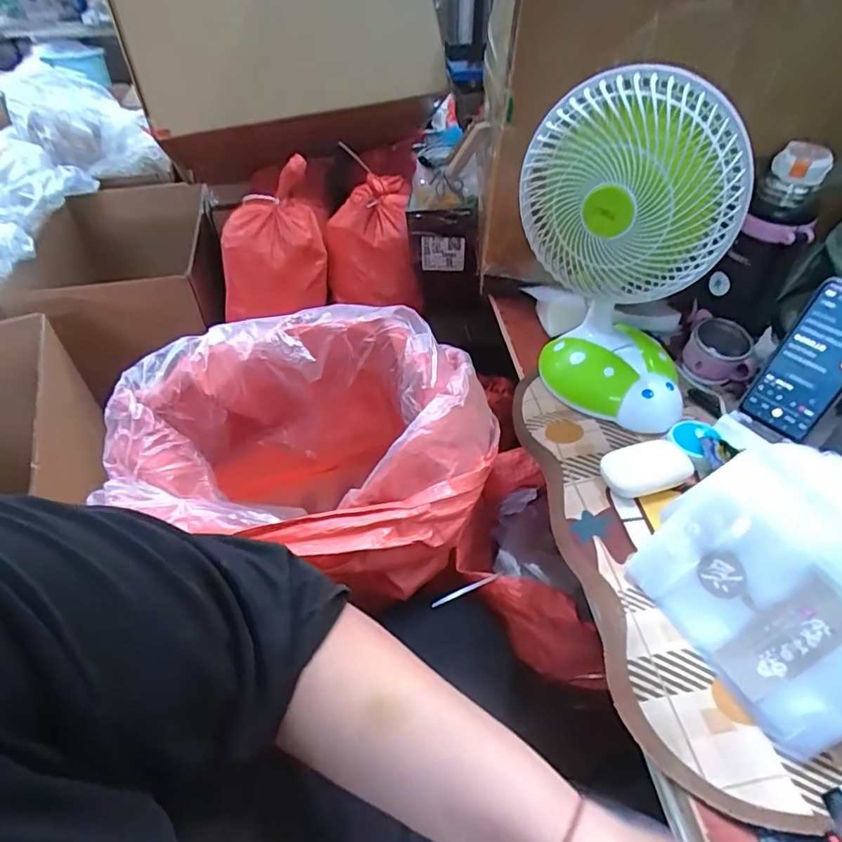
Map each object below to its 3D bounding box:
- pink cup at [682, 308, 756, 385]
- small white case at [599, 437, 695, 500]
[{"bbox_3d":[0.389,-0.097,0.693,0.082,0.058,0.083,18,48,20],"label":"pink cup"},{"bbox_3d":[0.244,0.049,0.571,0.093,0.026,0.054,-13,45,-10],"label":"small white case"}]

